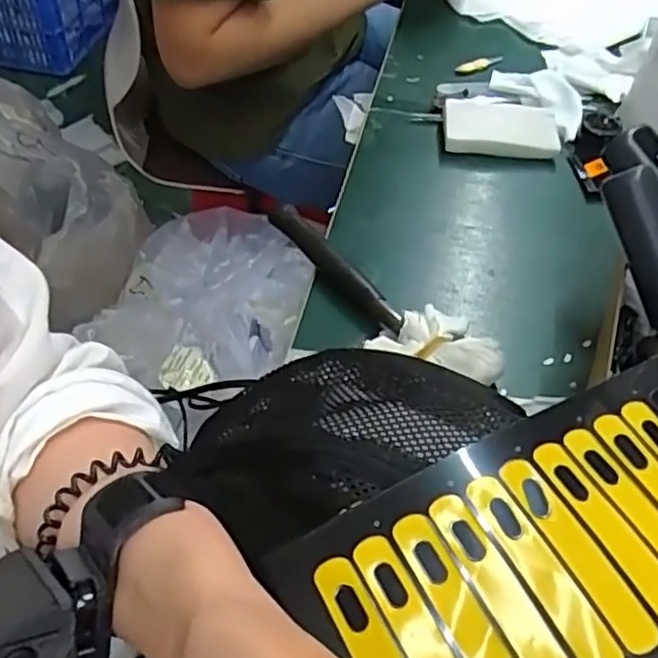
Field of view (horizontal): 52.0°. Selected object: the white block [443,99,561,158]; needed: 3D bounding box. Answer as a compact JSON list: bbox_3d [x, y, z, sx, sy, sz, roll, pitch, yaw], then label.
[{"bbox_3d":[0.158,-0.187,0.624,0.104,0.016,0.070,5,50,0],"label":"white block"}]

